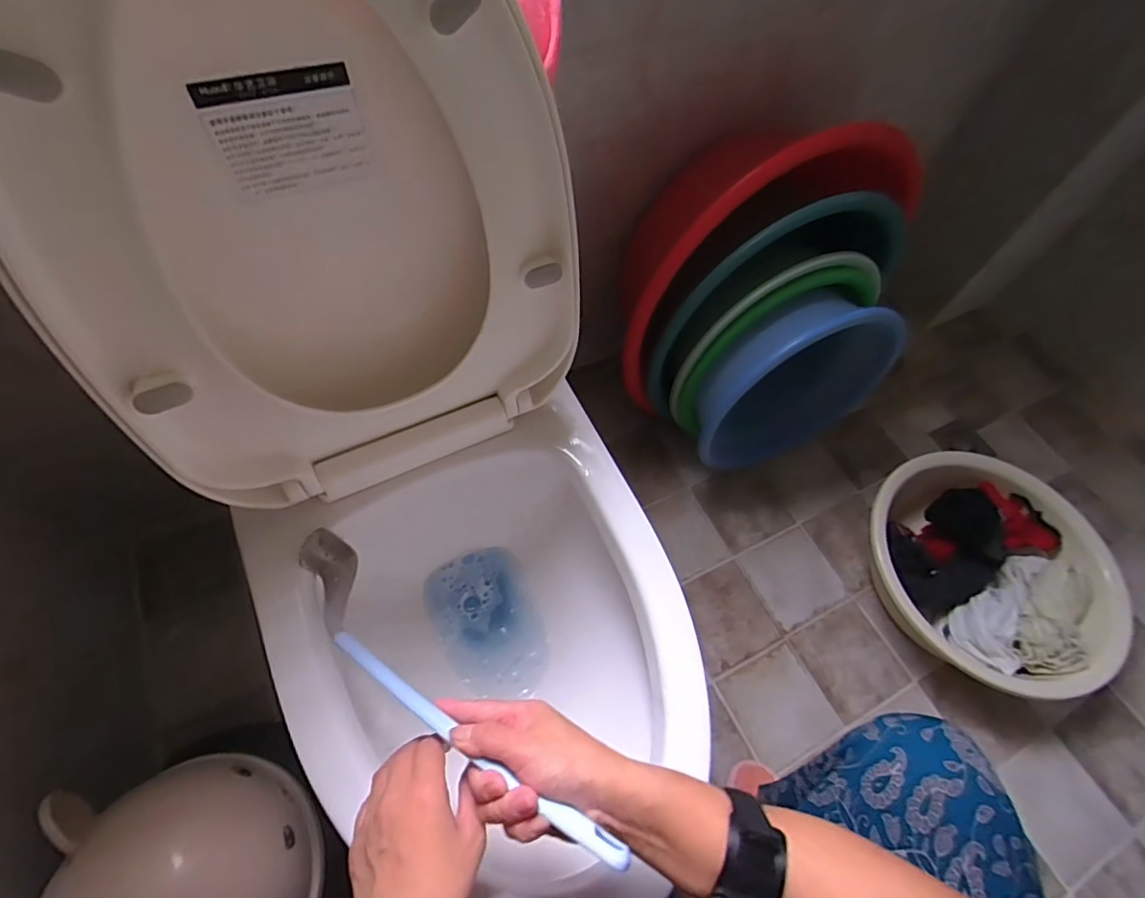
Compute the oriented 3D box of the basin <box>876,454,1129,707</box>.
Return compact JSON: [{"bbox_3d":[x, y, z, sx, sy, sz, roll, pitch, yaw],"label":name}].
[{"bbox_3d":[0.670,0.192,0.864,0.386,0.131,0.341,17,61,6],"label":"basin"}]

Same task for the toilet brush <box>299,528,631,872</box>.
[{"bbox_3d":[-0.112,0.177,0.416,0.372,0.052,0.060,26,62,34],"label":"toilet brush"}]

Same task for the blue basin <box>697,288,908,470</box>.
[{"bbox_3d":[0.372,-0.105,0.906,0.343,0.310,0.112,-21,64,-15],"label":"blue basin"}]

